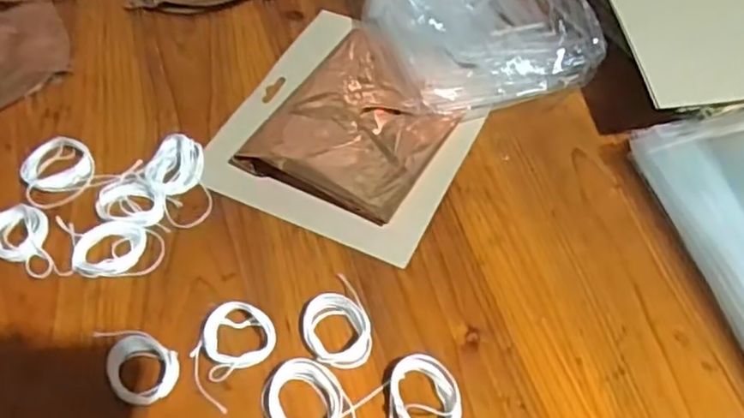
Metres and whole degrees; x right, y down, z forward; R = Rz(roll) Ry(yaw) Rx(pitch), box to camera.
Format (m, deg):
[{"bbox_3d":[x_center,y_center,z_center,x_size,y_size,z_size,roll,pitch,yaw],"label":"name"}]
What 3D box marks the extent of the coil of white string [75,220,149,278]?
[{"bbox_3d":[-0.159,0.024,0.401,0.039,0.004,0.037,-2,52,3],"label":"coil of white string"}]

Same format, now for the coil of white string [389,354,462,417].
[{"bbox_3d":[0.027,0.106,0.336,0.036,0.011,0.063,-4,52,1],"label":"coil of white string"}]

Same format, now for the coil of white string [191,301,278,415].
[{"bbox_3d":[-0.079,0.076,0.360,0.040,0.012,0.052,28,59,24],"label":"coil of white string"}]

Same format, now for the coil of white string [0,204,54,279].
[{"bbox_3d":[-0.213,0.018,0.406,0.056,0.010,0.034,23,57,21],"label":"coil of white string"}]

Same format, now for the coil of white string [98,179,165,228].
[{"bbox_3d":[-0.153,-0.004,0.421,0.044,0.005,0.033,5,53,8],"label":"coil of white string"}]

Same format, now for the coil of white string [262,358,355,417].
[{"bbox_3d":[-0.033,0.103,0.340,0.040,0.011,0.052,-26,55,-15],"label":"coil of white string"}]

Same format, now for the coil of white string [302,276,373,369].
[{"bbox_3d":[-0.021,0.062,0.367,0.035,0.012,0.054,-15,53,-7],"label":"coil of white string"}]

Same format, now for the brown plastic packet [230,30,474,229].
[{"bbox_3d":[-0.006,-0.061,0.456,0.114,0.016,0.143,24,58,22],"label":"brown plastic packet"}]

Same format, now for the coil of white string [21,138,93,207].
[{"bbox_3d":[-0.208,-0.024,0.439,0.042,0.009,0.054,-22,54,-12],"label":"coil of white string"}]

